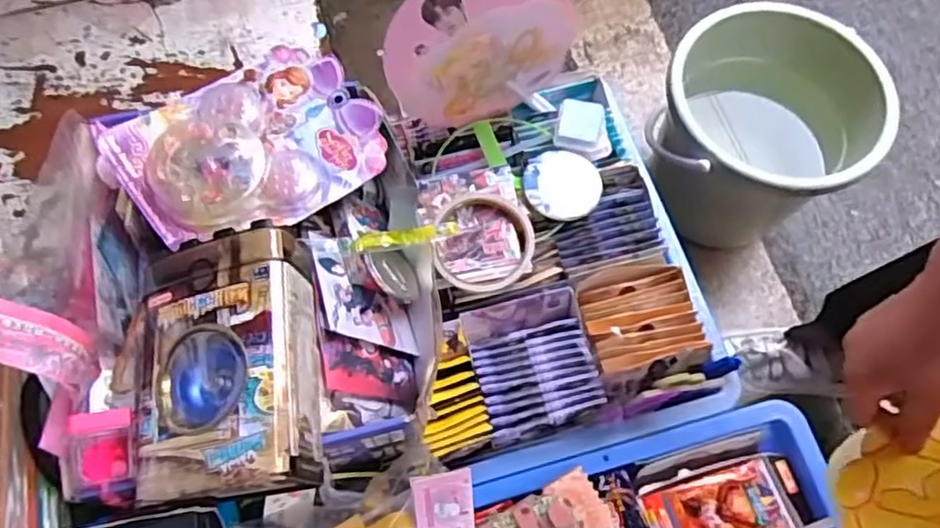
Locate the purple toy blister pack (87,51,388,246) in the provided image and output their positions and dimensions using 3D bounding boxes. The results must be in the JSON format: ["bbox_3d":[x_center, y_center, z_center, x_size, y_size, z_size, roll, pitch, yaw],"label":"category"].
[{"bbox_3d":[-0.177,-0.100,0.528,0.200,0.033,0.150,-27,69,-10],"label":"purple toy blister pack"}]

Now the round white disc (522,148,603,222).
[{"bbox_3d":[0.086,-0.077,0.626,0.069,0.016,0.071,0,67,0],"label":"round white disc"}]

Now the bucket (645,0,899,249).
[{"bbox_3d":[0.356,-0.161,0.857,0.243,0.239,0.267,0,67,0],"label":"bucket"}]

